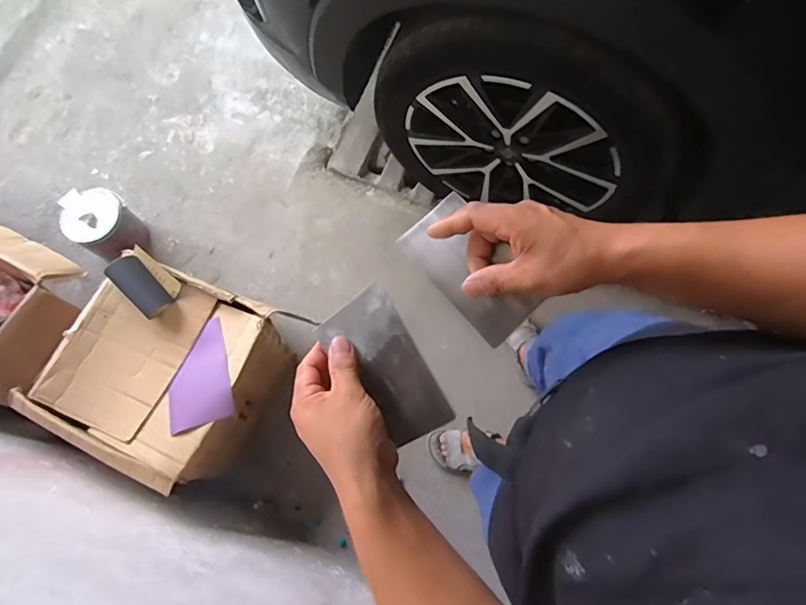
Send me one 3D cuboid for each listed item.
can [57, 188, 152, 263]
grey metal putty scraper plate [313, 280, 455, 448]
[{"bbox_3d":[-0.836,-0.220,1.373,0.186,0.179,0.161,39,79,11],"label":"can"},{"bbox_3d":[-0.011,0.056,0.423,0.070,0.011,0.130,-36,93,13],"label":"grey metal putty scraper plate"}]

